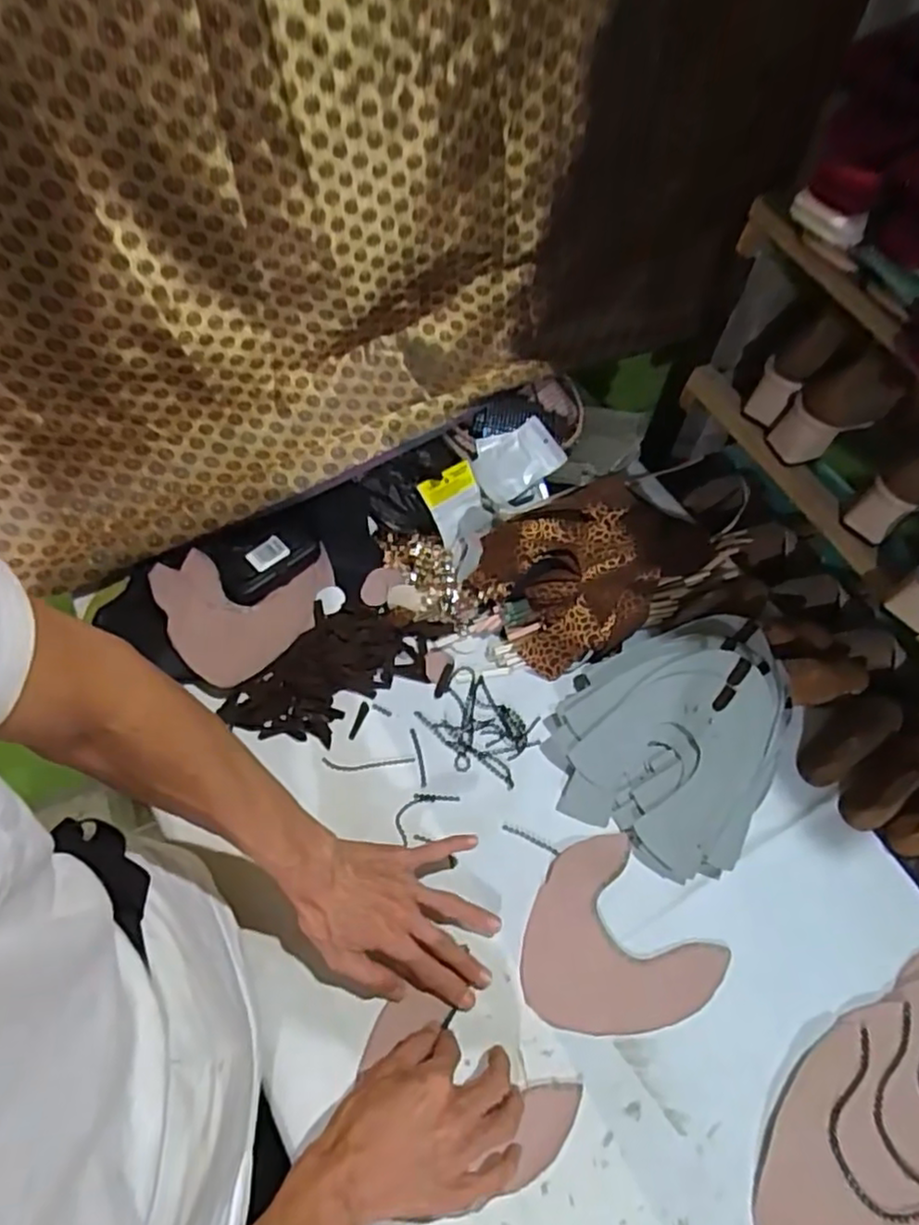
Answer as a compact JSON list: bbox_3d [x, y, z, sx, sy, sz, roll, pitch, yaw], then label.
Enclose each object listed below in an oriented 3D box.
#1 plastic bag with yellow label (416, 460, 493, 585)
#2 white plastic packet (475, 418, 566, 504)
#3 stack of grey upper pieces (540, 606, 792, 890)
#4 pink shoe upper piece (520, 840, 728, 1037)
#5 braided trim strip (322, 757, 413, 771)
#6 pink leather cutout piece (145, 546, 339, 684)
[{"bbox_3d":[0.005,-0.105,0.761,0.077,0.018,0.117,-27,95,-32],"label":"plastic bag with yellow label"},{"bbox_3d":[0.064,-0.182,0.803,0.098,0.015,0.084,-38,73,6],"label":"white plastic packet"},{"bbox_3d":[0.209,0.109,0.665,0.206,0.085,0.248,26,61,12],"label":"stack of grey upper pieces"},{"bbox_3d":[0.129,0.293,0.590,0.154,0.009,0.157,-35,69,-20],"label":"pink shoe upper piece"},{"bbox_3d":[-0.090,0.150,0.665,0.087,0.006,0.012,0,58,-3],"label":"braided trim strip"},{"bbox_3d":[-0.221,-0.016,0.725,0.178,0.034,0.170,1,58,-2],"label":"pink leather cutout piece"}]

